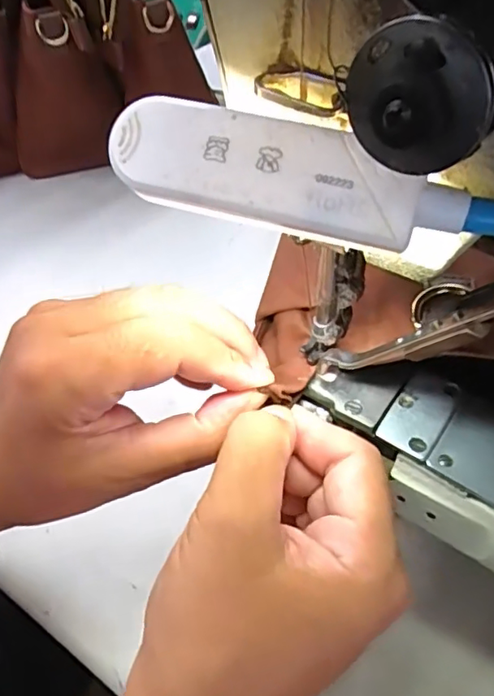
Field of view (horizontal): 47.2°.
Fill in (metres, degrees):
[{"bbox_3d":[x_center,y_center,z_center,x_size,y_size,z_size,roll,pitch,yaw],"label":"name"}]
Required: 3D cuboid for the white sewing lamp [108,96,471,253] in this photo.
[{"bbox_3d":[0.008,-0.041,0.132,0.082,0.021,0.016,12,46,13],"label":"white sewing lamp"}]

